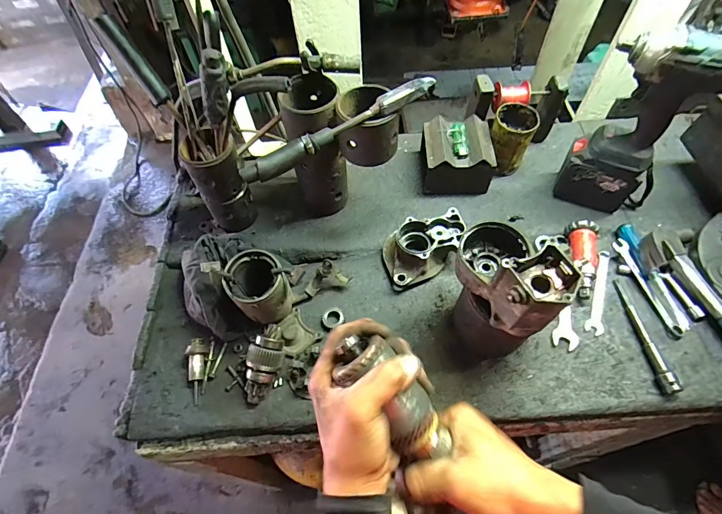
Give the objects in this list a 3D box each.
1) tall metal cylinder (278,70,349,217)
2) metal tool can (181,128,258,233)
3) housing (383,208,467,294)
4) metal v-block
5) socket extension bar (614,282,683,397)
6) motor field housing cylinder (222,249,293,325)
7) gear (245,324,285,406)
[{"bbox_3d":[-0.071,-0.176,0.644,0.080,0.221,0.089,-6,58,-1],"label":"tall metal cylinder"},{"bbox_3d":[-0.232,-0.125,0.638,0.075,0.199,0.074,-1,58,2],"label":"metal tool can"},{"bbox_3d":[0.106,-0.021,0.645,0.143,0.057,0.099,-20,59,-10],"label":"housing"},{"bbox_3d":[0.178,-0.187,0.723,0.122,0.090,0.123,-1,58,2],"label":"metal v-block"},{"bbox_3d":[0.420,0.108,0.568,0.020,0.024,0.176,-4,58,0],"label":"socket extension bar"},{"bbox_3d":[-0.150,0.051,0.580,0.079,0.103,0.079,-1,58,2],"label":"motor field housing cylinder"},{"bbox_3d":[-0.140,0.157,0.564,0.048,0.047,0.116,11,81,10],"label":"gear"}]

